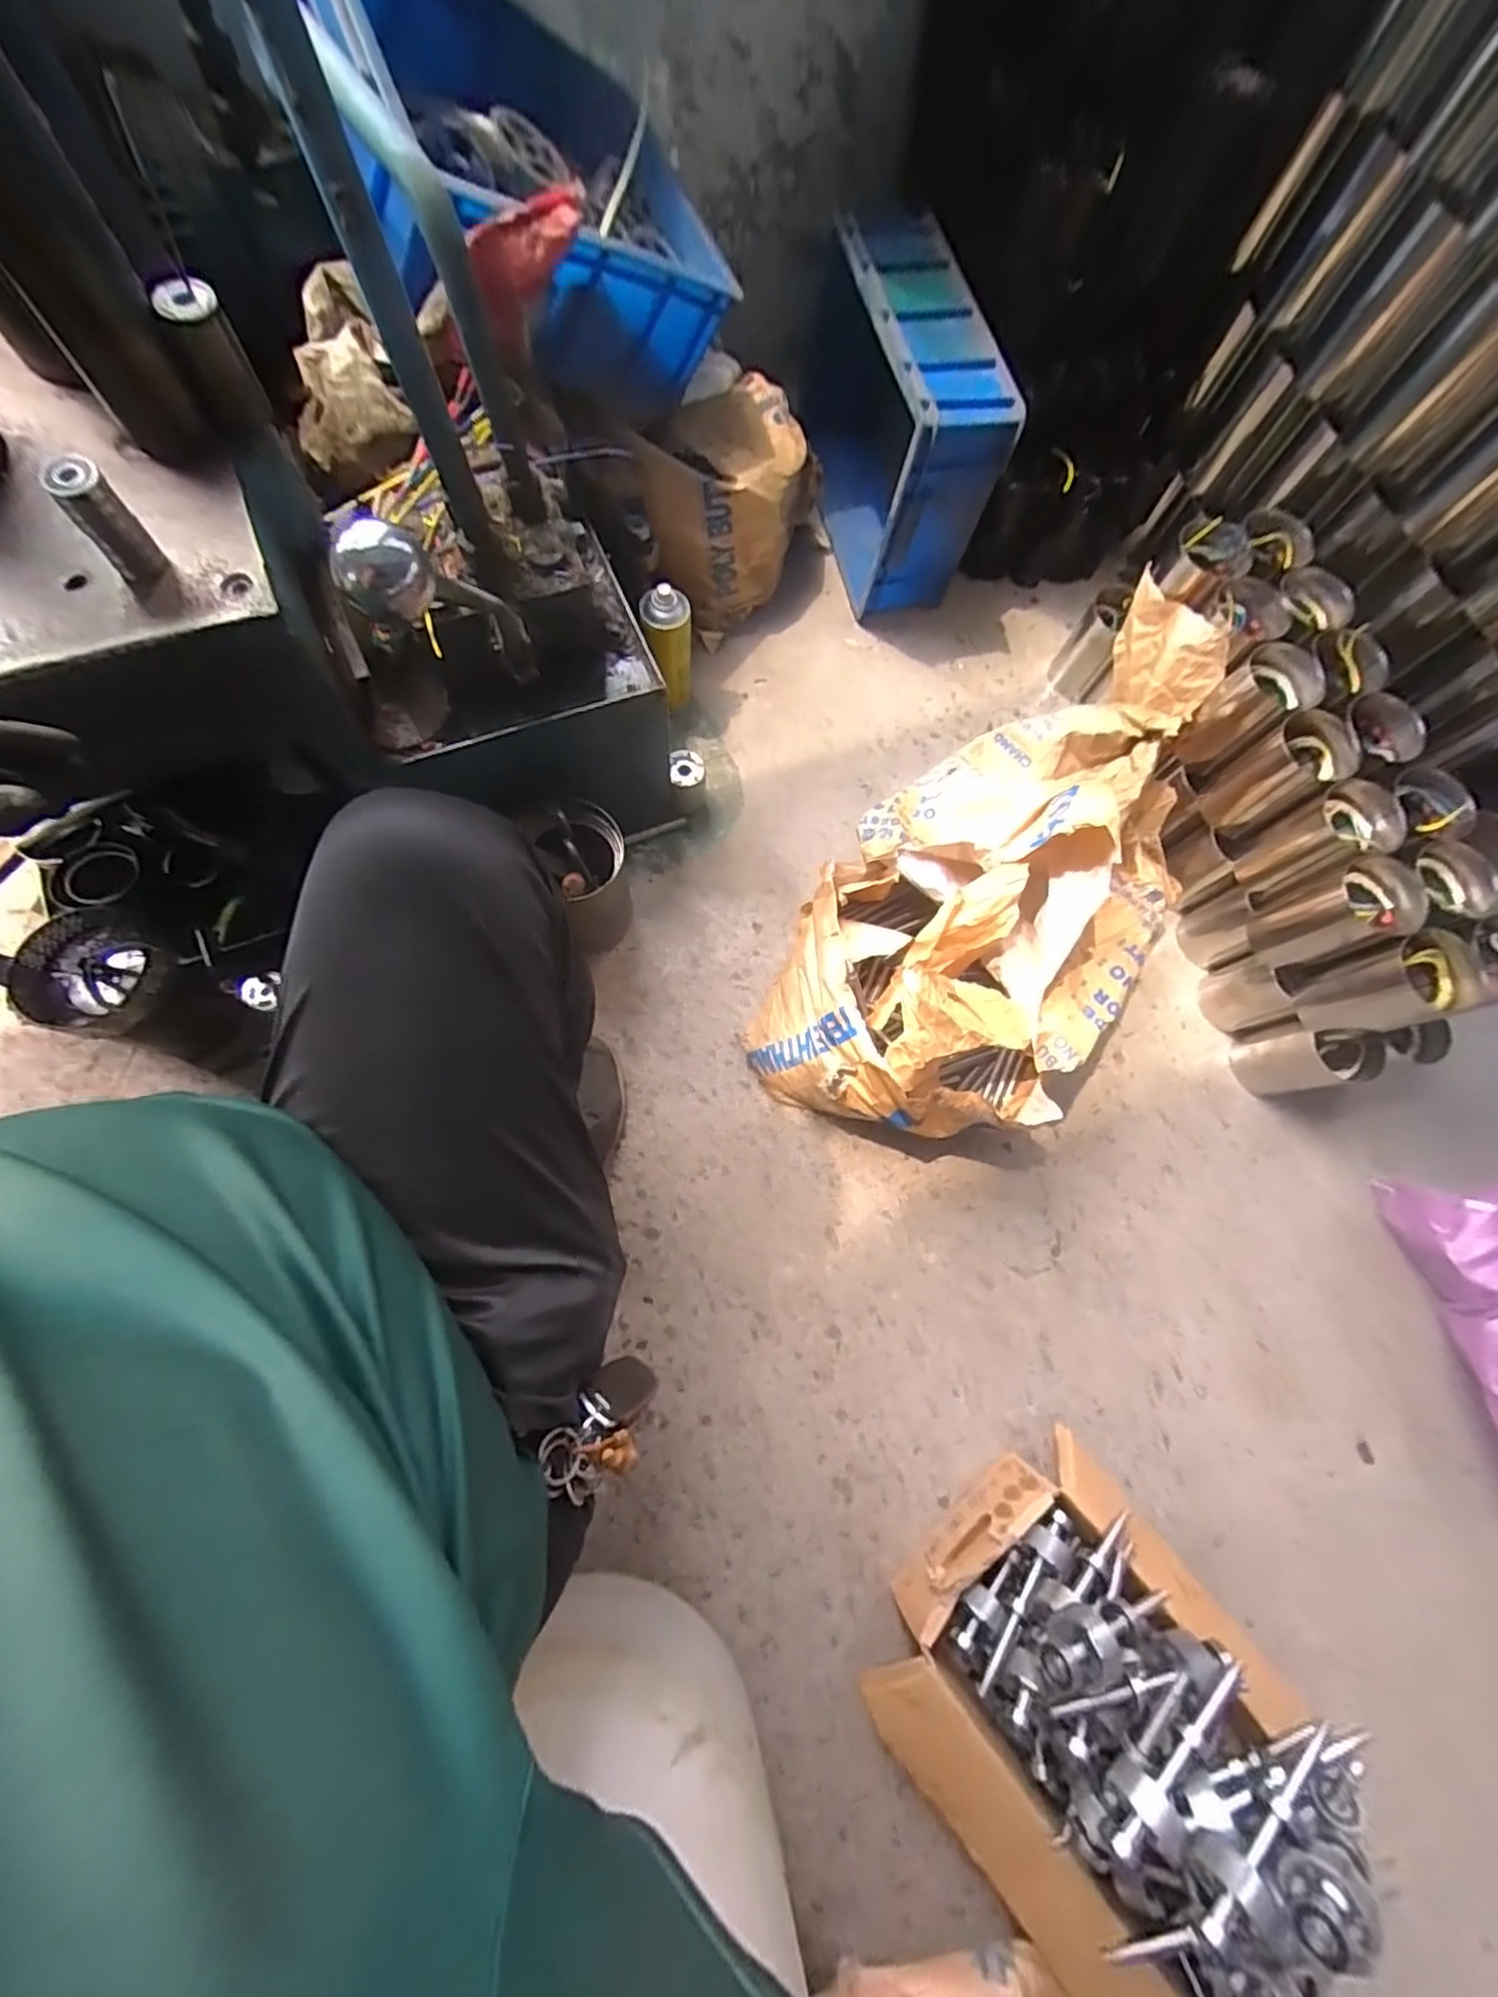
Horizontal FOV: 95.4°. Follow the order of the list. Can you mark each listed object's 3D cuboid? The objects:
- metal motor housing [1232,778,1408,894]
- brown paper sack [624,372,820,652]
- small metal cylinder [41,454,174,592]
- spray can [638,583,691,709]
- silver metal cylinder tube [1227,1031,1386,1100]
[{"bbox_3d":[0.668,-0.181,0.805,0.101,0.127,0.091,-25,77,-11],"label":"metal motor housing"},{"bbox_3d":[-0.039,-0.684,0.980,0.180,0.216,0.298,36,74,7],"label":"brown paper sack"},{"bbox_3d":[-0.424,-0.314,0.453,0.028,0.072,0.034,42,75,9],"label":"small metal cylinder"},{"bbox_3d":[-0.107,-0.473,0.920,0.060,0.178,0.055,1,73,-4],"label":"spray can"},{"bbox_3d":[0.695,0.080,0.856,0.078,0.137,0.074,1,73,-4],"label":"silver metal cylinder tube"}]

